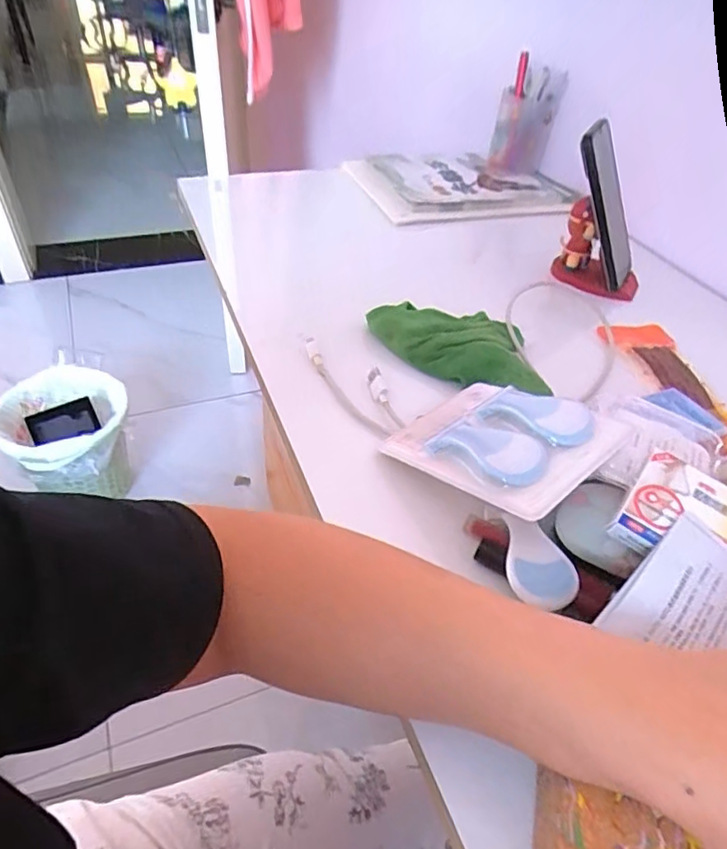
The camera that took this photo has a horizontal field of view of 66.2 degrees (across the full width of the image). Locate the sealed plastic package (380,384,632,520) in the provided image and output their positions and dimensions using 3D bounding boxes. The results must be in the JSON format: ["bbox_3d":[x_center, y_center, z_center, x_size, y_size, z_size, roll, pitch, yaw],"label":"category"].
[{"bbox_3d":[0.086,0.005,0.368,0.098,0.017,0.136,-35,34,-27],"label":"sealed plastic package"}]

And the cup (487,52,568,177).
[{"bbox_3d":[0.235,-0.440,0.810,0.077,0.129,0.082,3,44,-3],"label":"cup"}]

